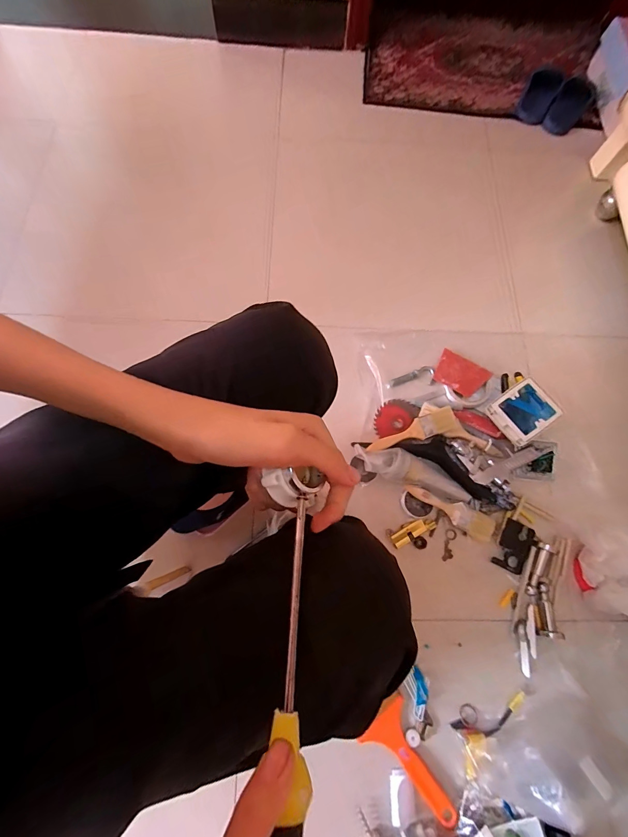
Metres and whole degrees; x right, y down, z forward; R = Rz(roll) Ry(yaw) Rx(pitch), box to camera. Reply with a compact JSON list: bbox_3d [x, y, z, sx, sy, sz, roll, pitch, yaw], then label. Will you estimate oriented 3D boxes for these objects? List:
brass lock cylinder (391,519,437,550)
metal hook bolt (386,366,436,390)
[{"bbox_3d":[0.191,0.217,0.662,0.088,0.014,0.032,-27,77,-11],"label":"brass lock cylinder"},{"bbox_3d":[0.214,-0.090,0.761,0.112,0.010,0.024,-19,75,-9],"label":"metal hook bolt"}]

